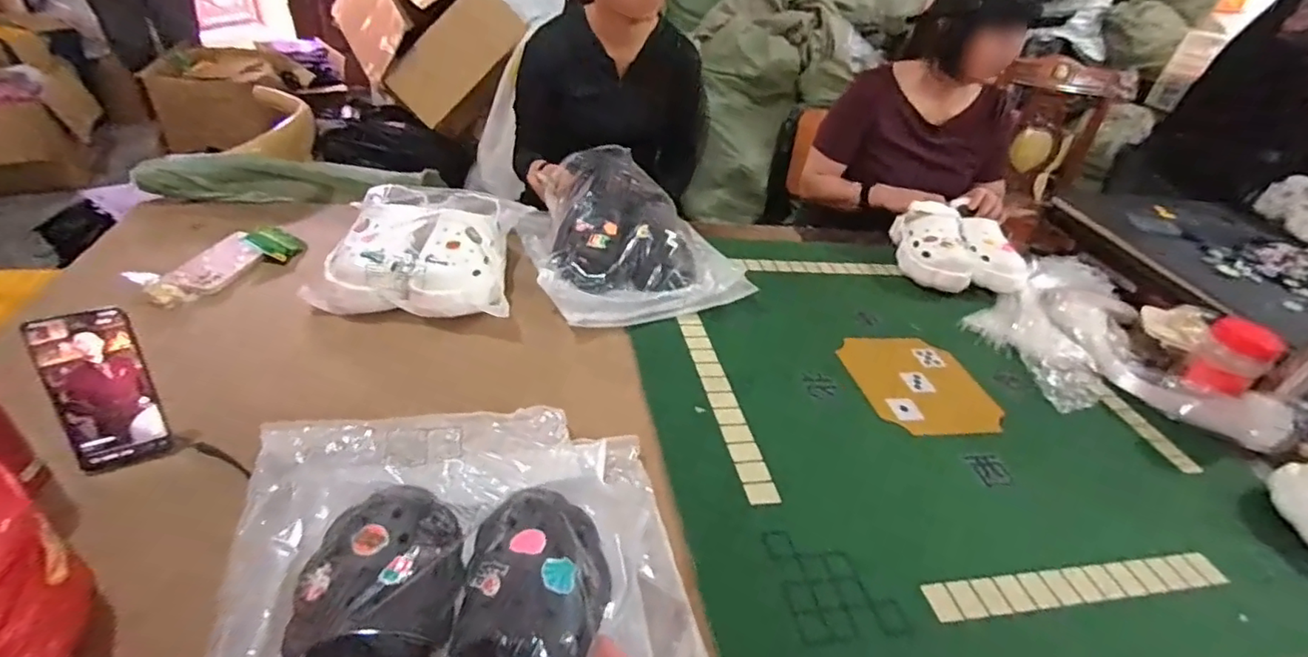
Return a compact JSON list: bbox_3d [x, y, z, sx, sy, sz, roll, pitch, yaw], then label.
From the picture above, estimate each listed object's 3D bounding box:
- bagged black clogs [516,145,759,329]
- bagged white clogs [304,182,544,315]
[{"bbox_3d":[-0.042,-0.168,0.986,0.326,0.116,0.355,-6,40,-19],"label":"bagged black clogs"},{"bbox_3d":[-0.347,-0.138,0.910,0.268,0.103,0.306,5,37,-5],"label":"bagged white clogs"}]

